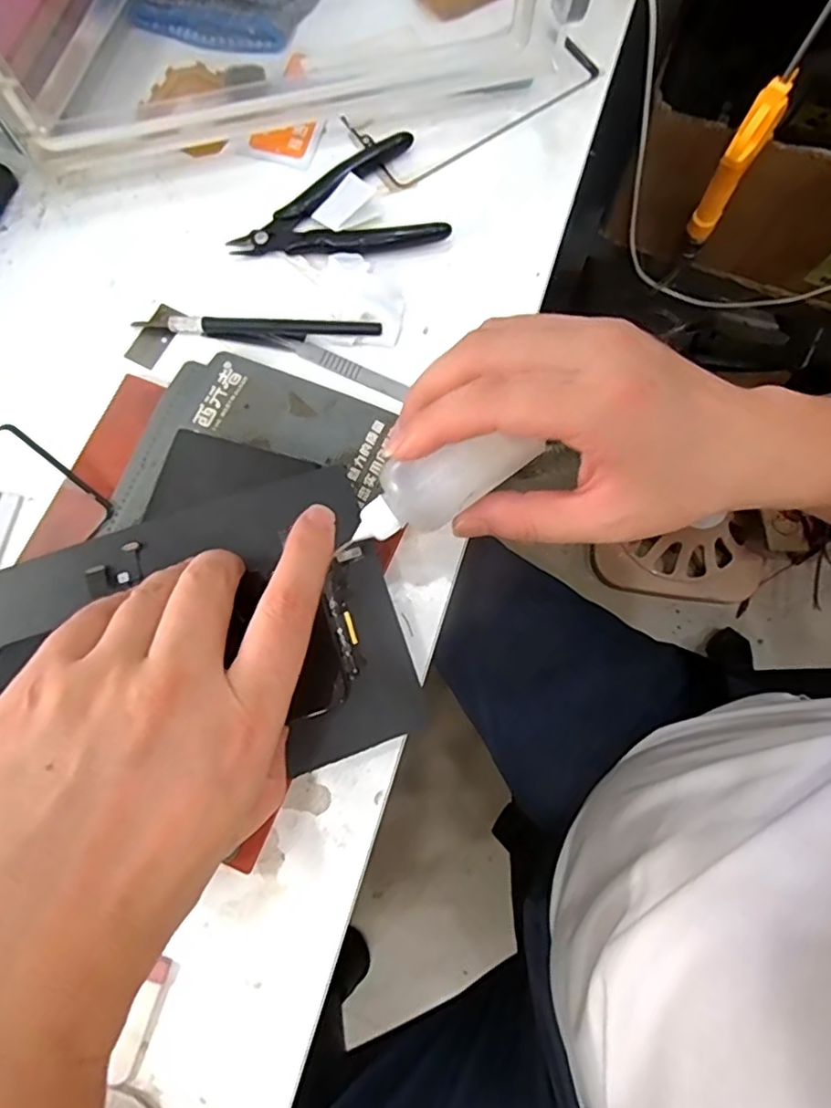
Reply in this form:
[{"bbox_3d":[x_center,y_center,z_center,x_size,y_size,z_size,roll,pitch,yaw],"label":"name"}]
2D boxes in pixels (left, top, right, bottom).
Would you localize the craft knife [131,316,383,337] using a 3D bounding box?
[{"bbox_3d":[-0.086,-0.124,0.319,0.134,0.009,0.008,2,78,0],"label":"craft knife"}]

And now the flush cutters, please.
[{"bbox_3d":[-0.049,-0.196,0.335,0.116,0.011,0.074,-18,79,-5],"label":"flush cutters"}]

